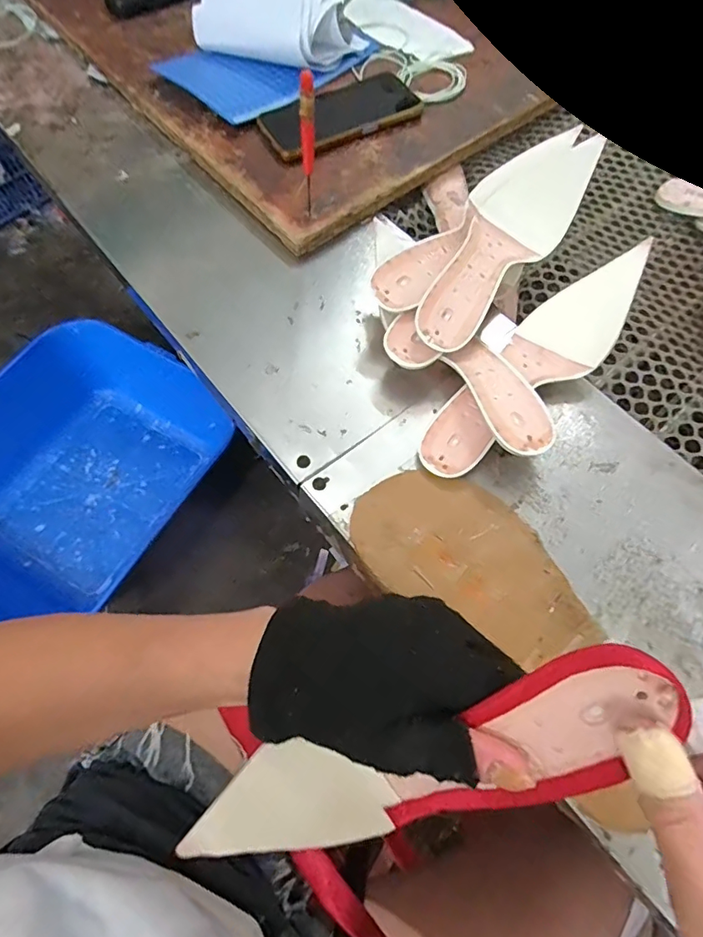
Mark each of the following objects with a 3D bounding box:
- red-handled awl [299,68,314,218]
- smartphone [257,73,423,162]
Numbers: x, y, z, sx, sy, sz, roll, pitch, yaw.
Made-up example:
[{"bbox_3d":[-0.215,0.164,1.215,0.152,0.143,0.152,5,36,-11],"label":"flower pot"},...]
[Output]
[{"bbox_3d":[-0.034,-0.259,0.416,0.013,0.119,0.008,-2,66,0],"label":"red-handled awl"},{"bbox_3d":[-0.013,-0.370,0.523,0.165,0.010,0.091,-29,69,-12],"label":"smartphone"}]

